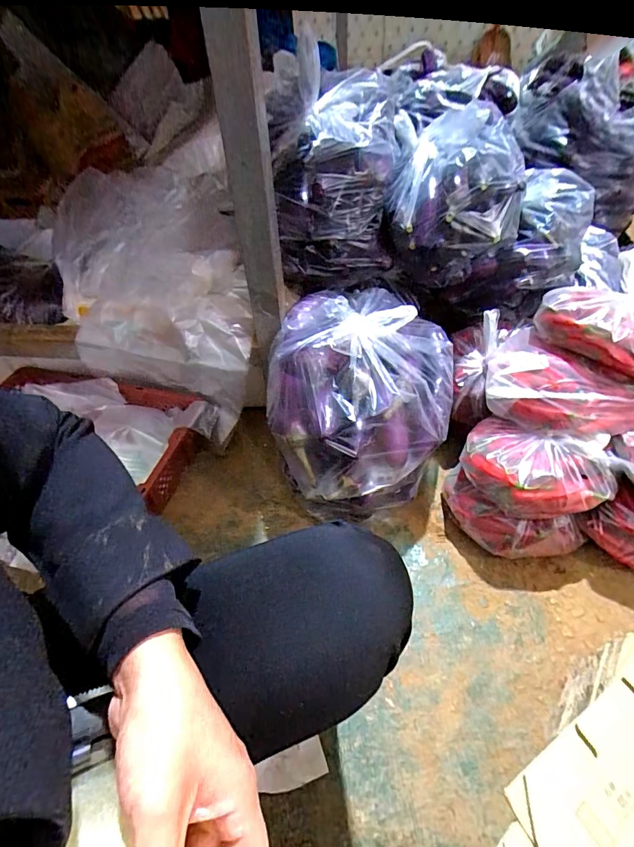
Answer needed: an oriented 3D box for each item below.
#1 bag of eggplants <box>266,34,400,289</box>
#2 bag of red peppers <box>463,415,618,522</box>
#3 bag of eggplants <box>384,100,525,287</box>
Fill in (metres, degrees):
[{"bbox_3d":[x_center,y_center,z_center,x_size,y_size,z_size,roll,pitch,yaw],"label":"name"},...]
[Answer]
[{"bbox_3d":[0.040,-0.433,0.767,0.238,0.297,0.206,-7,49,-3],"label":"bag of eggplants"},{"bbox_3d":[0.353,0.074,0.658,0.222,0.099,0.143,25,54,23],"label":"bag of red peppers"},{"bbox_3d":[0.254,-0.426,0.774,0.222,0.227,0.232,4,49,7],"label":"bag of eggplants"}]

